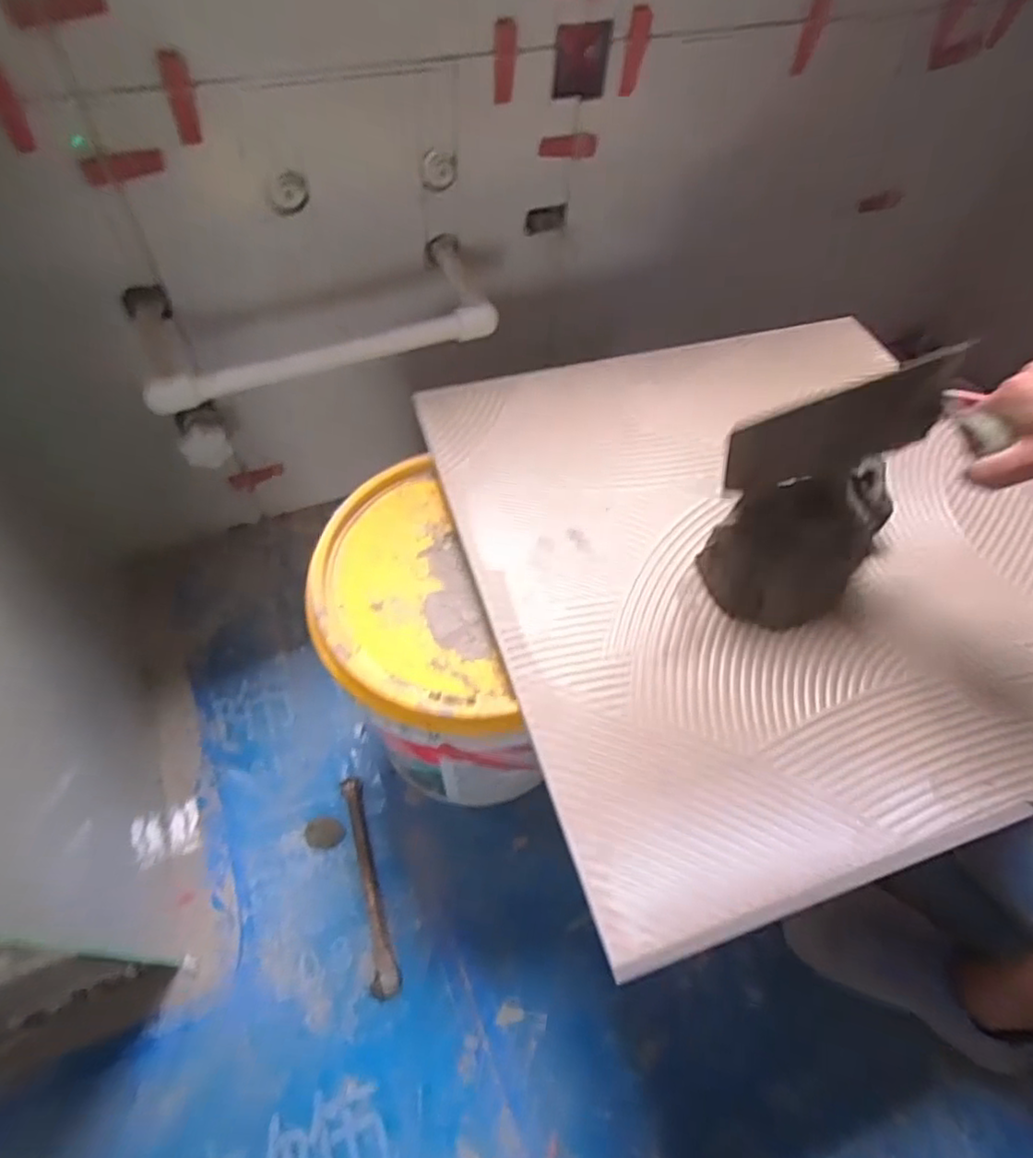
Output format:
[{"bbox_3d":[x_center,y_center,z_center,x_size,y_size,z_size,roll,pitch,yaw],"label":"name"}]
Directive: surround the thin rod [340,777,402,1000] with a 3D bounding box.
[{"bbox_3d":[-0.178,0.359,0.766,0.031,0.015,0.247,-13,58,-10],"label":"thin rod"}]

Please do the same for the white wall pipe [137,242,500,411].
[{"bbox_3d":[-0.218,-0.292,0.715,0.380,0.040,0.164,-18,59,-13],"label":"white wall pipe"}]

